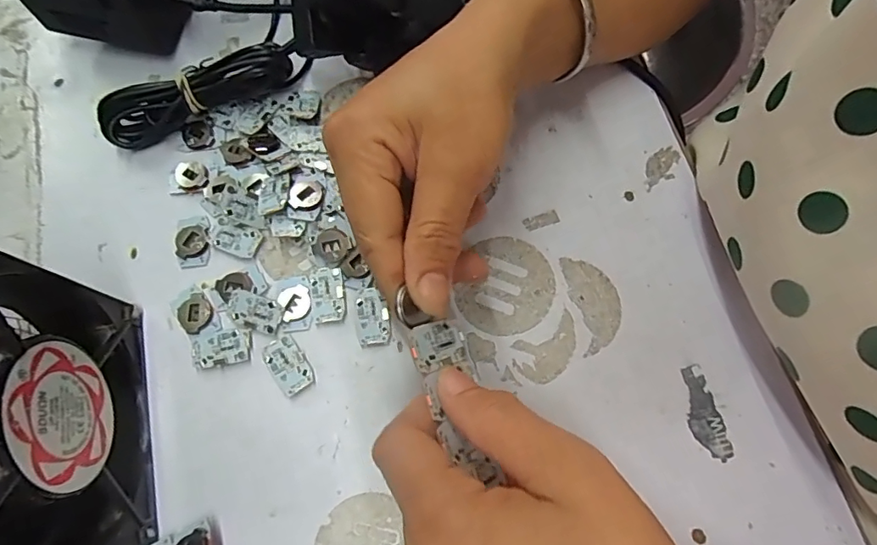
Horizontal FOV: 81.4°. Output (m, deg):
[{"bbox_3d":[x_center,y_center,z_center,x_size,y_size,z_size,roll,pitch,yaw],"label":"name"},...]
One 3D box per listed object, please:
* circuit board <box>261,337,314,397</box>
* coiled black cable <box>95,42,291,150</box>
[{"bbox_3d":[-0.078,0.048,0.265,0.018,0.004,0.030,-36,74,-9],"label":"circuit board"},{"bbox_3d":[-0.141,-0.104,0.298,0.111,0.036,0.020,-21,72,-5],"label":"coiled black cable"}]

